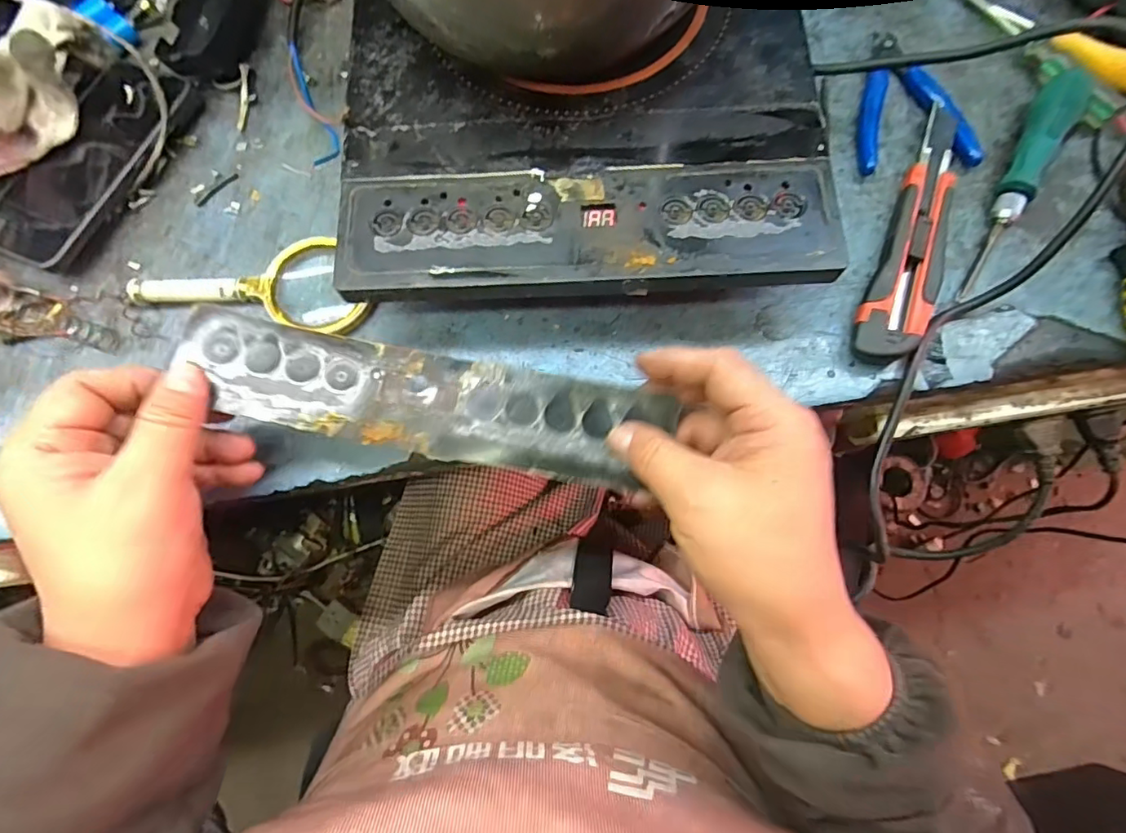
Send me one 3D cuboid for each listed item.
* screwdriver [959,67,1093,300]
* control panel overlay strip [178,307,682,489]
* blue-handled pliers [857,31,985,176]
[{"bbox_3d":[0.297,-0.153,0.355,0.021,0.024,0.169,28,77,8],"label":"screwdriver"},{"bbox_3d":[-0.072,-0.008,0.294,0.252,0.011,0.055,11,78,-1],"label":"control panel overlay strip"},{"bbox_3d":[0.234,-0.223,0.375,0.080,0.017,0.116,-7,75,-1],"label":"blue-handled pliers"}]

